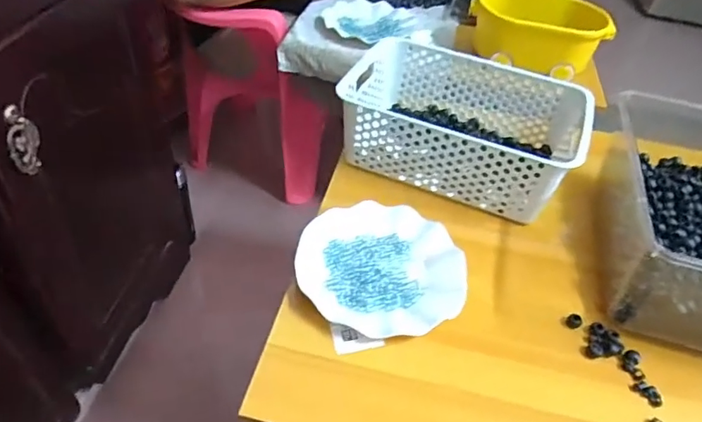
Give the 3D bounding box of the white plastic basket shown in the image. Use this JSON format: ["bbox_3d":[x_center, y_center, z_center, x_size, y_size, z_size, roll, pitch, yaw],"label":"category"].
[{"bbox_3d":[0.149,-0.118,0.707,0.308,0.111,0.209,21,45,13],"label":"white plastic basket"}]

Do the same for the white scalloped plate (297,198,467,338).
[{"bbox_3d":[0.033,0.065,0.567,0.178,0.032,0.172,4,44,-4],"label":"white scalloped plate"}]

